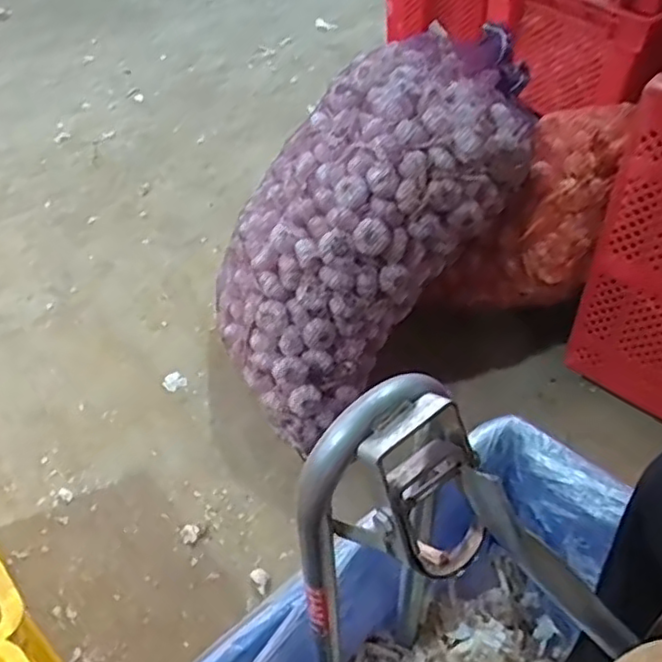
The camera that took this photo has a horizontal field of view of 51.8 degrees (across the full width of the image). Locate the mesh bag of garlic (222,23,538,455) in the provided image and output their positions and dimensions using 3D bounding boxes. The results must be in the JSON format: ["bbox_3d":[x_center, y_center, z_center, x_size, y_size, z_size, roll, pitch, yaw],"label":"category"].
[{"bbox_3d":[0.066,-0.201,1.195,0.354,0.290,0.735,42,100,38],"label":"mesh bag of garlic"}]

